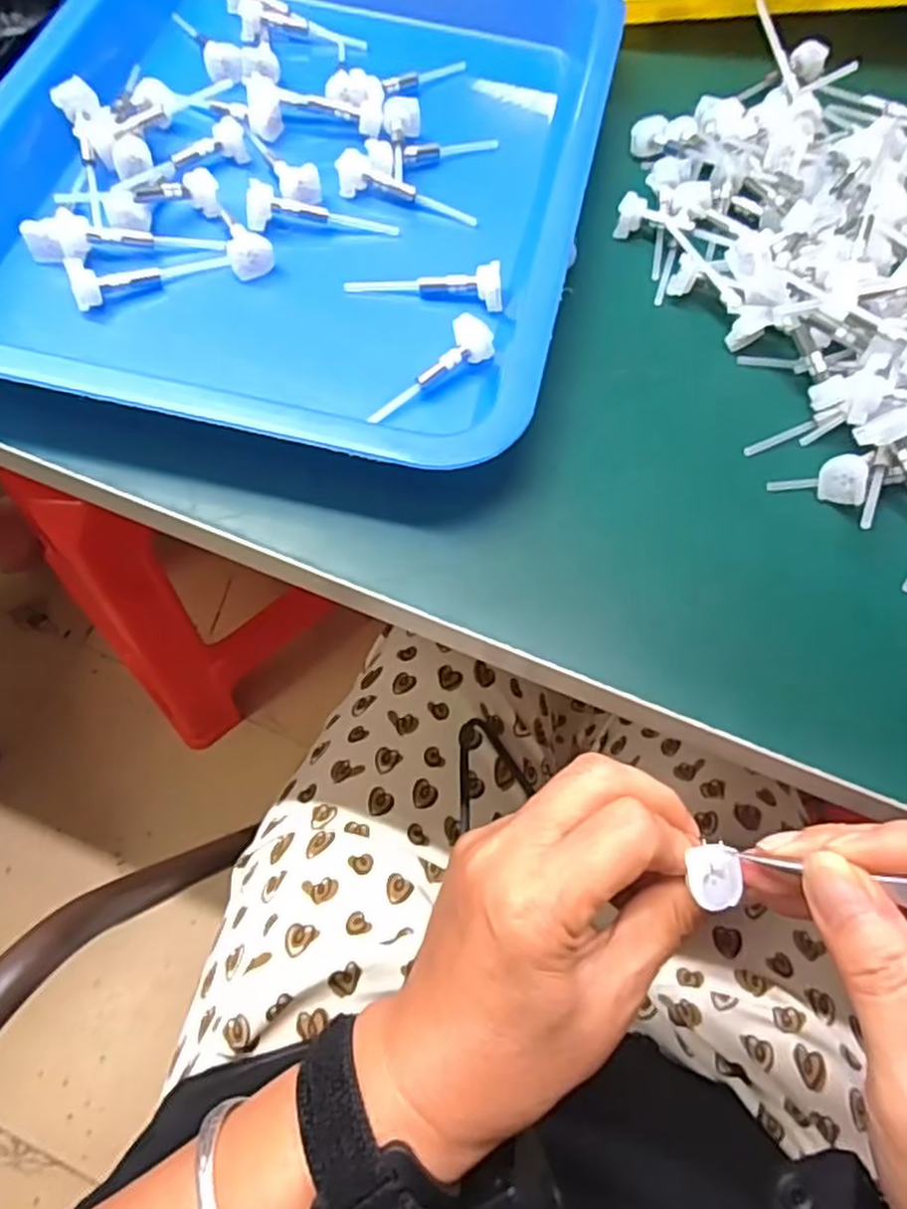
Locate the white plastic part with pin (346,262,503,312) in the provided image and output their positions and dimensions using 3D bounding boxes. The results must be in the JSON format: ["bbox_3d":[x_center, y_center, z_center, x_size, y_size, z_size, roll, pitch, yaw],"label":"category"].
[{"bbox_3d":[-0.012,-0.139,0.318,0.068,0.015,0.016,8,66,1],"label":"white plastic part with pin"}]

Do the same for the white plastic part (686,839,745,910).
[{"bbox_3d":[0.084,0.086,0.231,0.015,0.004,0.019,-6,70,-4],"label":"white plastic part"}]

